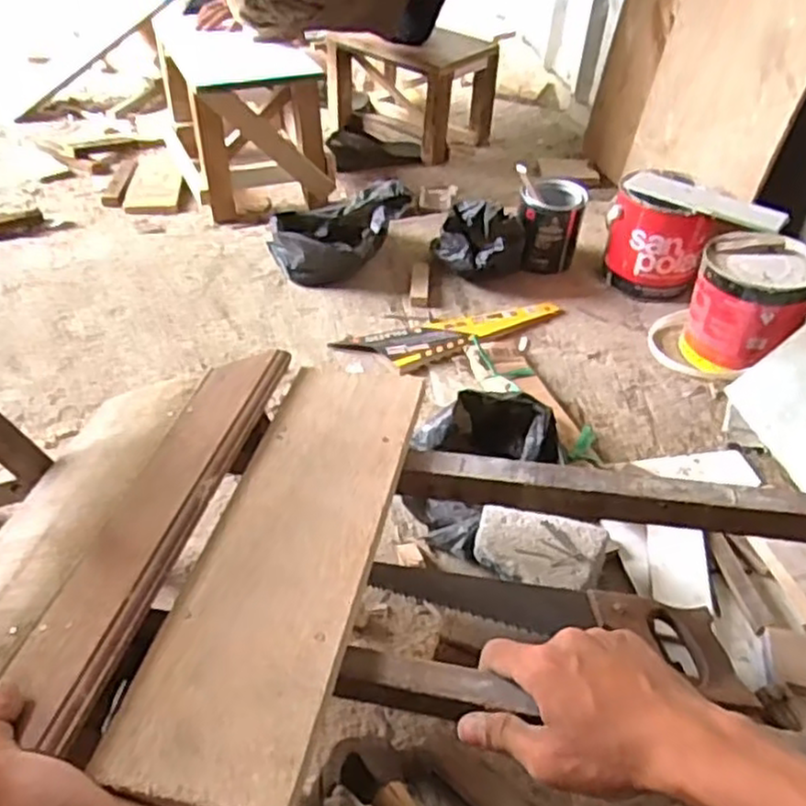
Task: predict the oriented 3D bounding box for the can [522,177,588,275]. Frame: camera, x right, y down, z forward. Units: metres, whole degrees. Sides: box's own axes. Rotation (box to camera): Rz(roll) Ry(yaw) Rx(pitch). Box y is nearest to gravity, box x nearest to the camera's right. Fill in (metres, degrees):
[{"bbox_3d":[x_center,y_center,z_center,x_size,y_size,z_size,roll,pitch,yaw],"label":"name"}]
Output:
[{"bbox_3d":[0.245,-0.296,1.232,0.106,0.139,0.121,10,42,6],"label":"can"}]

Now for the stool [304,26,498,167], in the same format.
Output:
[{"bbox_3d":[0.016,-0.721,1.643,0.348,0.208,0.227,28,47,24],"label":"stool"}]

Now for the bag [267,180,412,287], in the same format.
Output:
[{"bbox_3d":[-0.102,-0.279,1.192,0.211,0.133,0.163,-19,47,-23],"label":"bag"}]

